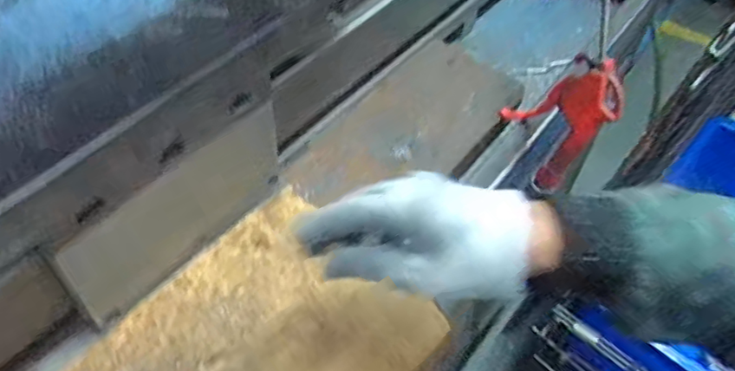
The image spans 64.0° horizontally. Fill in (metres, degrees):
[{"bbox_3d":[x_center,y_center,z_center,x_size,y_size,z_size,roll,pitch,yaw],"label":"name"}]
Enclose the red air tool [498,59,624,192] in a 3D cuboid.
[{"bbox_3d":[0.176,-0.068,0.543,0.032,0.134,0.096,-18,54,-18],"label":"red air tool"}]

